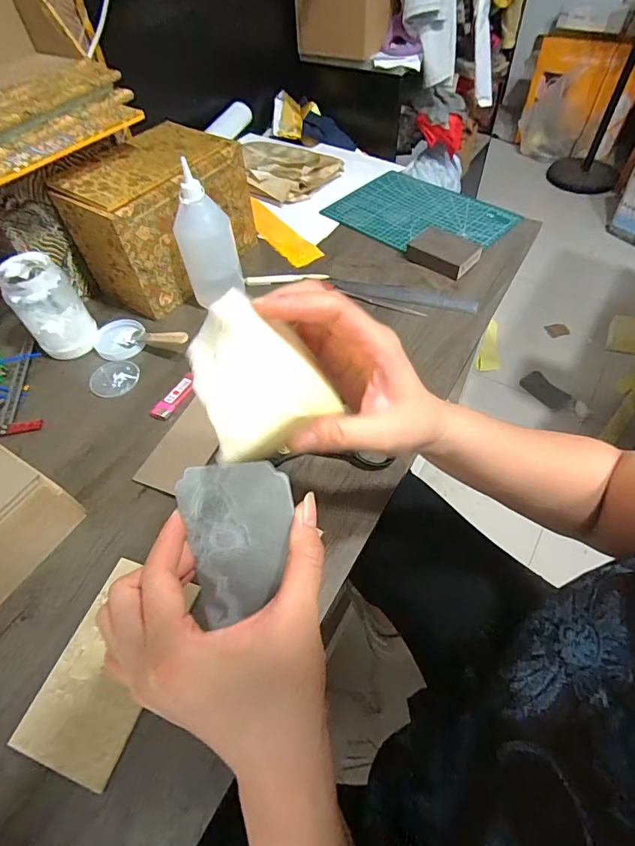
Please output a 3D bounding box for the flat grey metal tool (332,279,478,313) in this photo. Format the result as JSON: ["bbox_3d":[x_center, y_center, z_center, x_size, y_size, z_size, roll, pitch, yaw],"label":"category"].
[{"bbox_3d":[0.132,-0.198,0.661,0.219,0.005,0.037,12,54,9],"label":"flat grey metal tool"}]

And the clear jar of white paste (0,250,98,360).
[{"bbox_3d":[-0.357,-0.155,0.578,0.075,0.124,0.072,-27,57,-16],"label":"clear jar of white paste"}]

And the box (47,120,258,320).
[{"bbox_3d":[-0.227,-0.309,0.646,0.129,0.173,0.238,31,61,23],"label":"box"}]

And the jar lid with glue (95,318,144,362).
[{"bbox_3d":[-0.283,-0.120,0.616,0.067,0.016,0.074,-18,55,-10],"label":"jar lid with glue"}]

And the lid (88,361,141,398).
[{"bbox_3d":[-0.268,-0.062,0.572,0.056,0.013,0.061,-1,54,2],"label":"lid"}]

